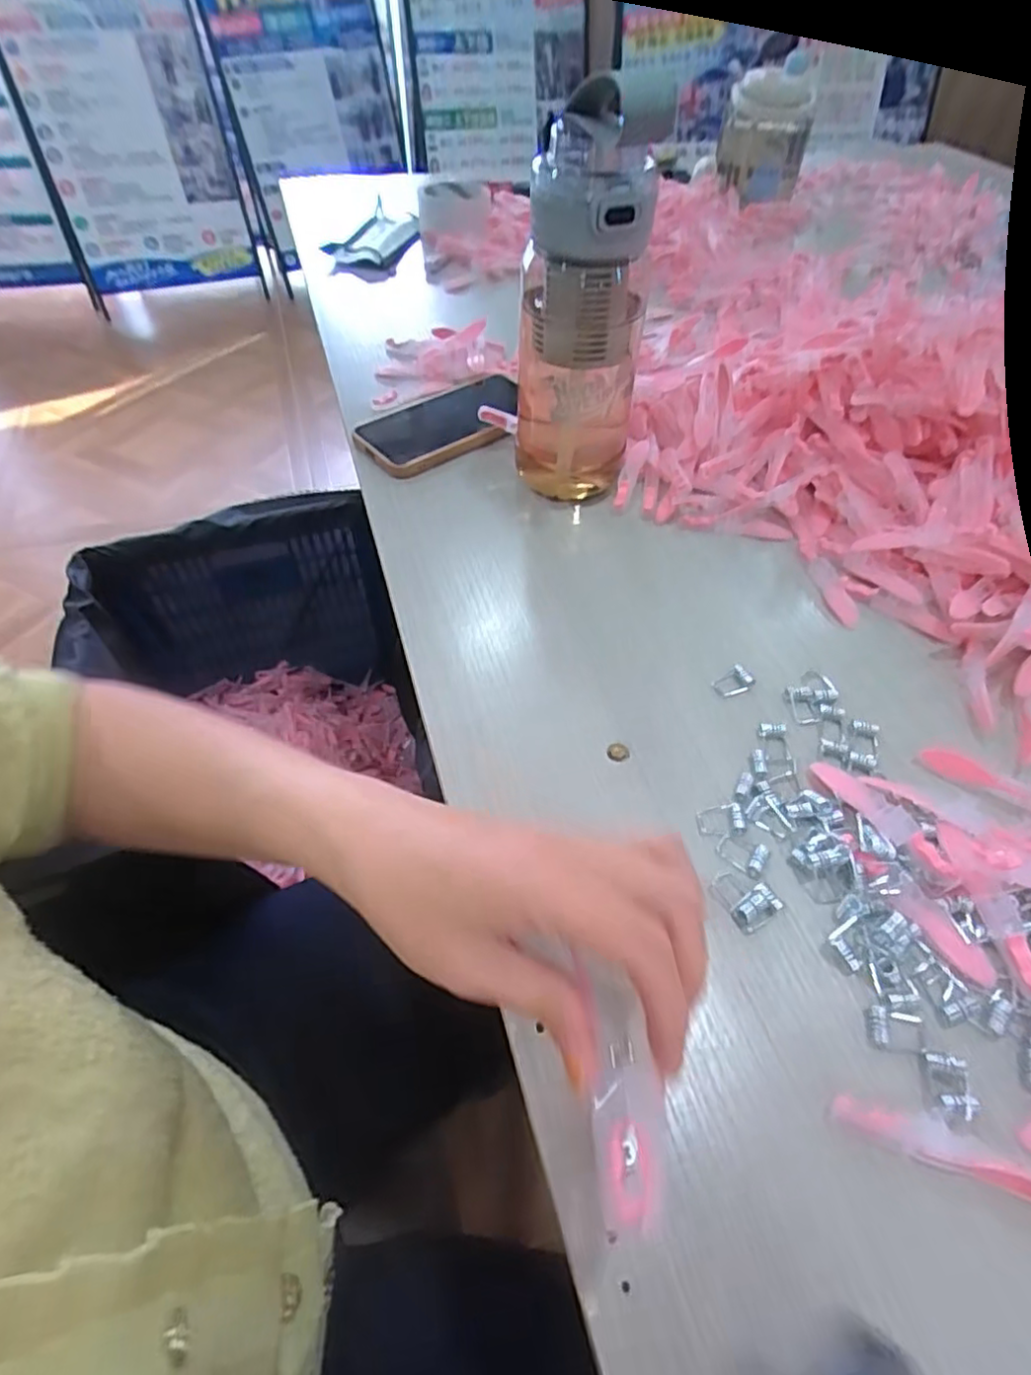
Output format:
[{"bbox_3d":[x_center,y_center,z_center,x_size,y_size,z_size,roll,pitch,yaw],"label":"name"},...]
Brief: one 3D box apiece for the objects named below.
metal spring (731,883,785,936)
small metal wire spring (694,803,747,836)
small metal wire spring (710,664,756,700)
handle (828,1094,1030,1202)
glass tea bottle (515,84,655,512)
[{"bbox_3d":[0.109,0.100,0.289,0.024,0.005,0.014,-34,58,-21],"label":"metal spring"},{"bbox_3d":[0.101,0.065,0.315,0.024,0.004,0.016,-8,52,-3],"label":"small metal wire spring"},{"bbox_3d":[0.127,-0.003,0.370,0.022,0.007,0.015,-29,56,-18],"label":"small metal wire spring"},{"bbox_3d":[0.157,0.168,0.232,0.077,0.008,0.013,17,55,16],"label":"handle"},{"bbox_3d":[0.037,-0.223,0.410,0.083,0.221,0.085,6,53,6],"label":"glass tea bottle"}]

